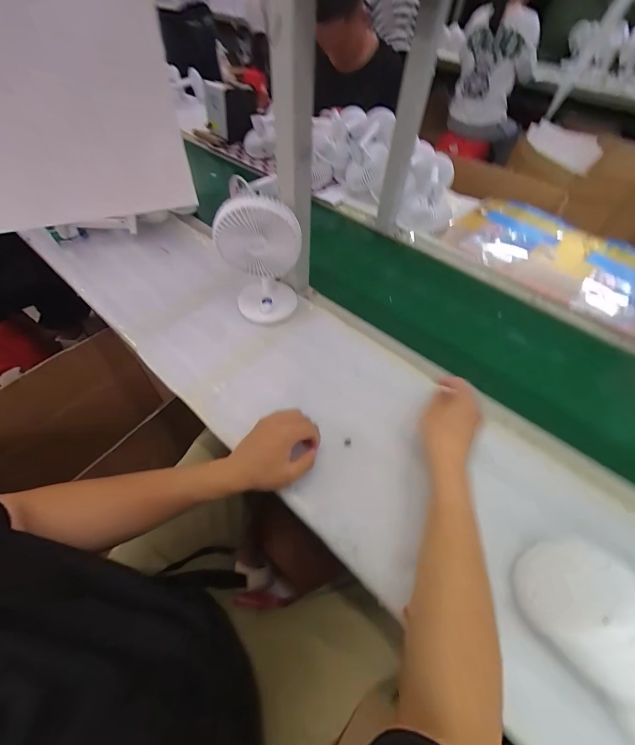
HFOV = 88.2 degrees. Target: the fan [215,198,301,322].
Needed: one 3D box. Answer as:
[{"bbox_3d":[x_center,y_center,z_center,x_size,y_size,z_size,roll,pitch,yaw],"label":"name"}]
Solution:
[{"bbox_3d":[-0.088,-0.192,0.561,0.124,0.227,0.098,2,53,2],"label":"fan"}]

